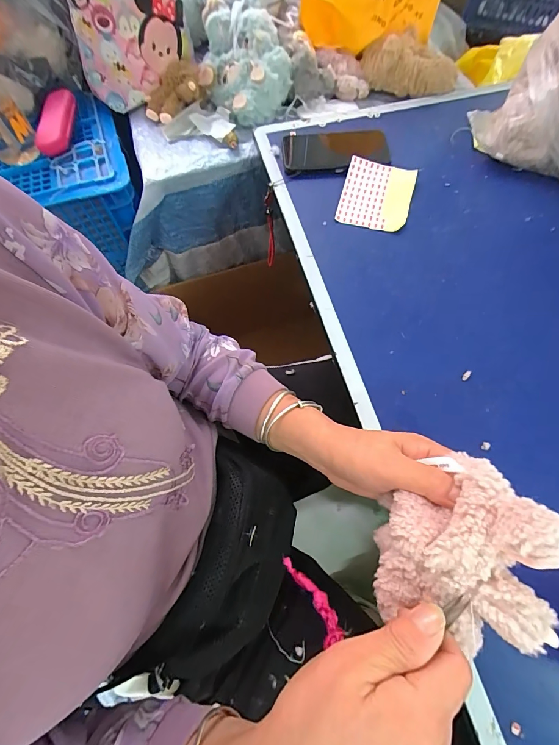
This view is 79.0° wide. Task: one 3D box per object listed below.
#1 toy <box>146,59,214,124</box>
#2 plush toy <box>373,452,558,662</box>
[{"bbox_3d":[-0.178,-0.492,0.593,0.122,0.051,0.072,-32,70,-11],"label":"toy"},{"bbox_3d":[0.110,0.110,0.213,0.086,0.091,0.108,-7,67,-1],"label":"plush toy"}]

